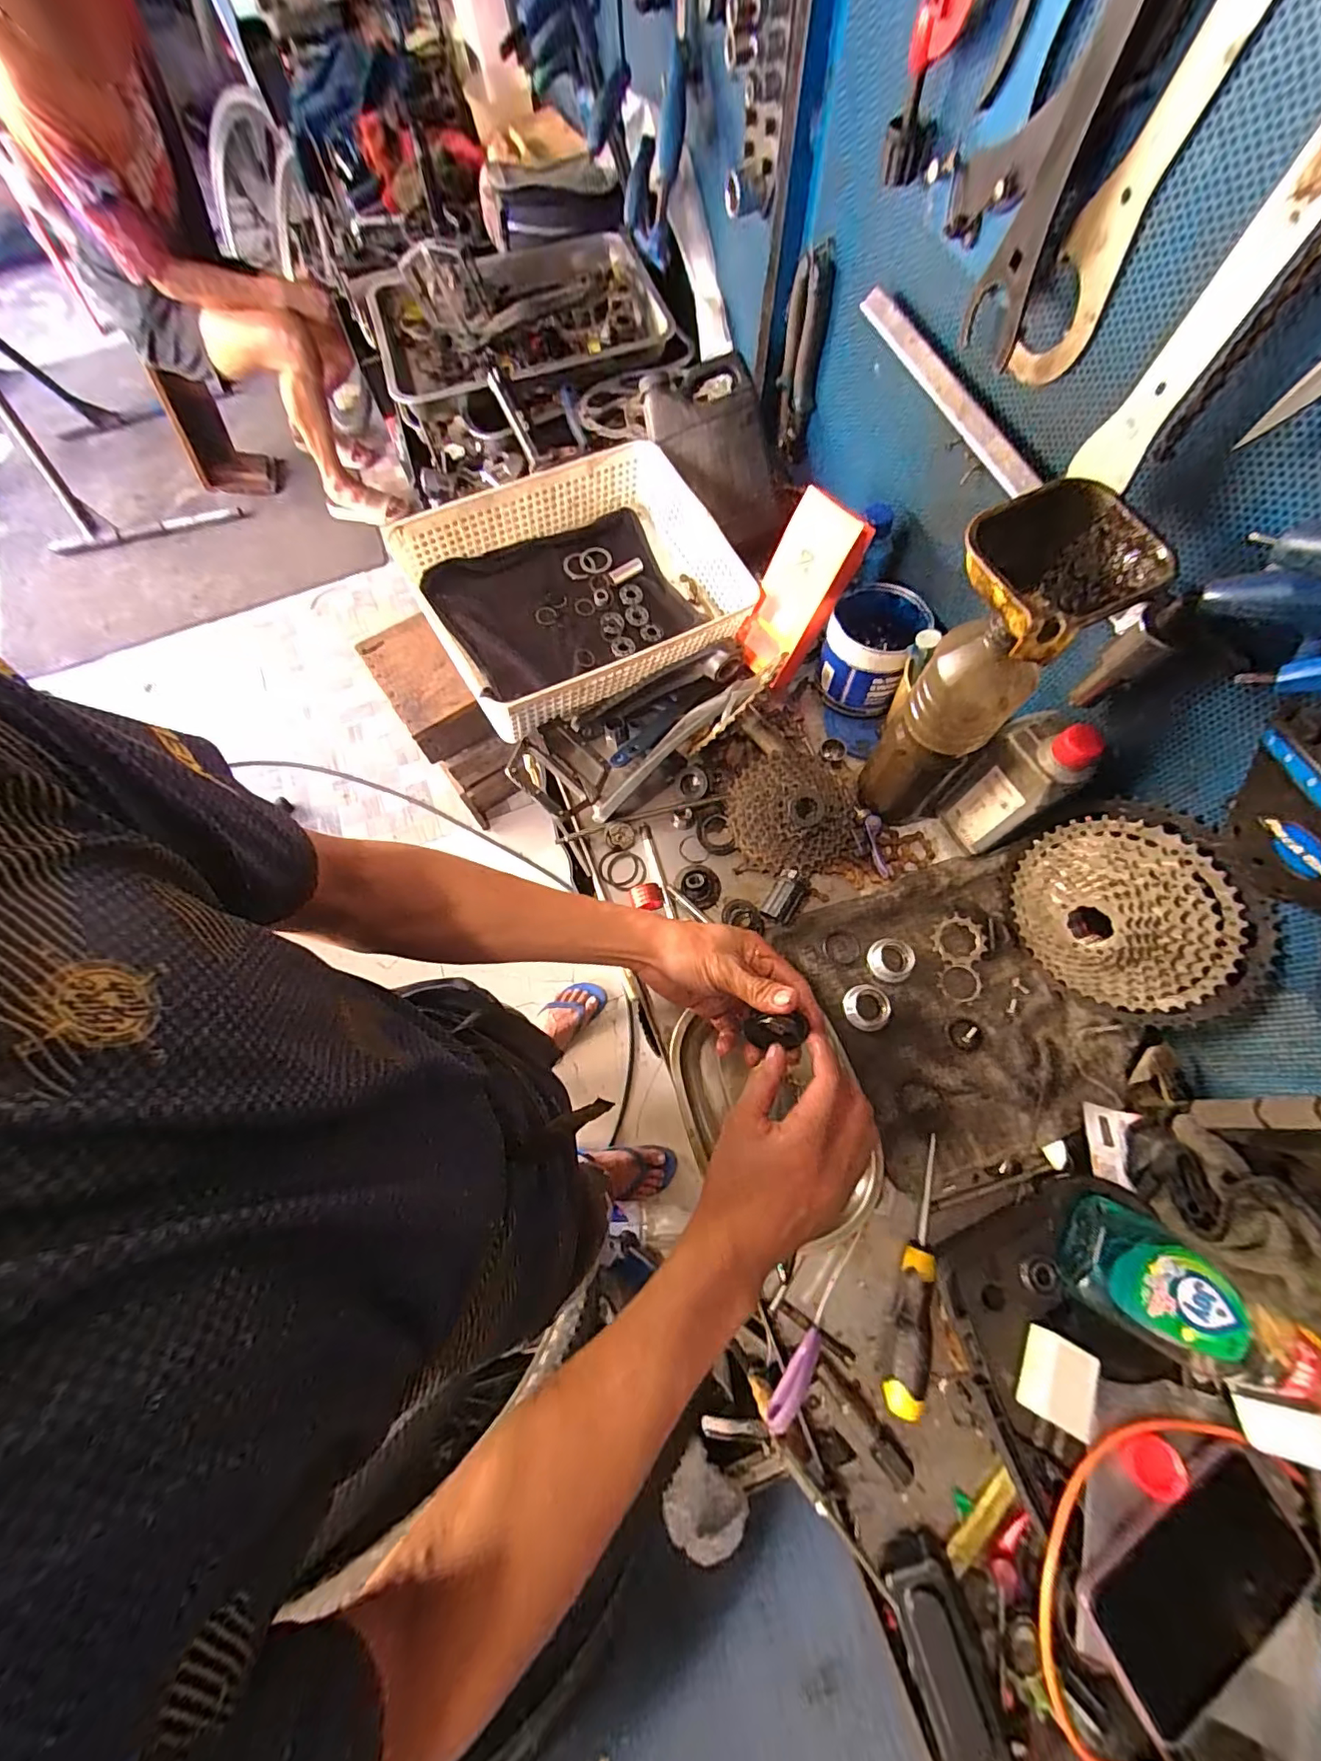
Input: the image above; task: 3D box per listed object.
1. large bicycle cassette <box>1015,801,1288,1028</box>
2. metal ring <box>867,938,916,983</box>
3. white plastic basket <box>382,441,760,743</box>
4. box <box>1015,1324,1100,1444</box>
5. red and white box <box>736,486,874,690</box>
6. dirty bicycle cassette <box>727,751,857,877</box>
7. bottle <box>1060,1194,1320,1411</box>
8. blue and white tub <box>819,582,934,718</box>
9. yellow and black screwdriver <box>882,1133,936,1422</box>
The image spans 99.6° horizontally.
[{"bbox_3d":[0.378,0.035,0.464,0.046,0.184,0.184,-16,70,-24],"label":"large bicycle cassette"},{"bbox_3d":[0.228,0.079,0.552,0.037,0.025,0.043,-28,72,-7],"label":"metal ring"},{"bbox_3d":[-0.081,-0.325,0.632,0.338,0.112,0.255,-27,72,-7],"label":"white plastic basket"},{"bbox_3d":[0.273,0.344,0.383,0.042,0.014,0.051,18,65,37],"label":"box"},{"bbox_3d":[0.147,-0.310,0.603,0.046,0.181,0.083,-33,71,-34],"label":"red and white box"},{"bbox_3d":[0.136,-0.074,0.581,0.124,0.050,0.125,-1,71,2],"label":"dirty bicycle cassette"},{"bbox_3d":[0.370,0.294,0.378,0.164,0.032,0.070,27,74,24],"label":"bottle"},{"bbox_3d":[0.228,-0.255,0.613,0.097,0.085,0.111,21,73,9],"label":"blue and white tub"},{"bbox_3d":[0.220,0.325,0.466,0.032,0.028,0.197,18,73,8],"label":"yellow and black screwdriver"}]

